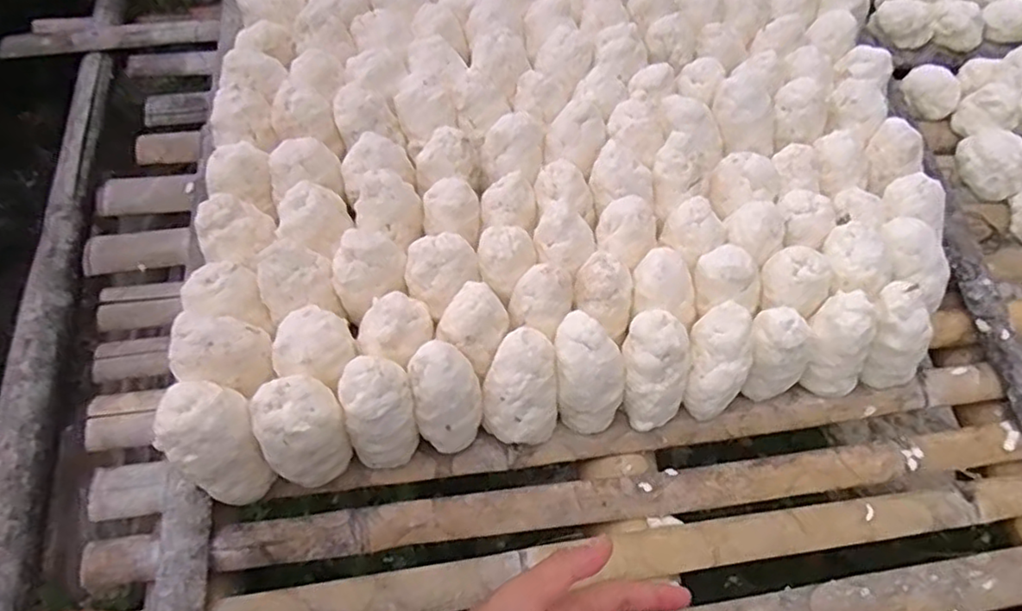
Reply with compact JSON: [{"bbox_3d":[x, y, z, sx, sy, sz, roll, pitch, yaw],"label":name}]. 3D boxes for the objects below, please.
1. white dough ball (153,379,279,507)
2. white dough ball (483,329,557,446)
[{"bbox_3d":[-0.258,0.120,0.572,0.094,0.087,0.082,29,64,9],"label":"white dough ball"},{"bbox_3d":[0.012,0.079,0.629,0.074,0.076,0.093,7,63,-2],"label":"white dough ball"}]

